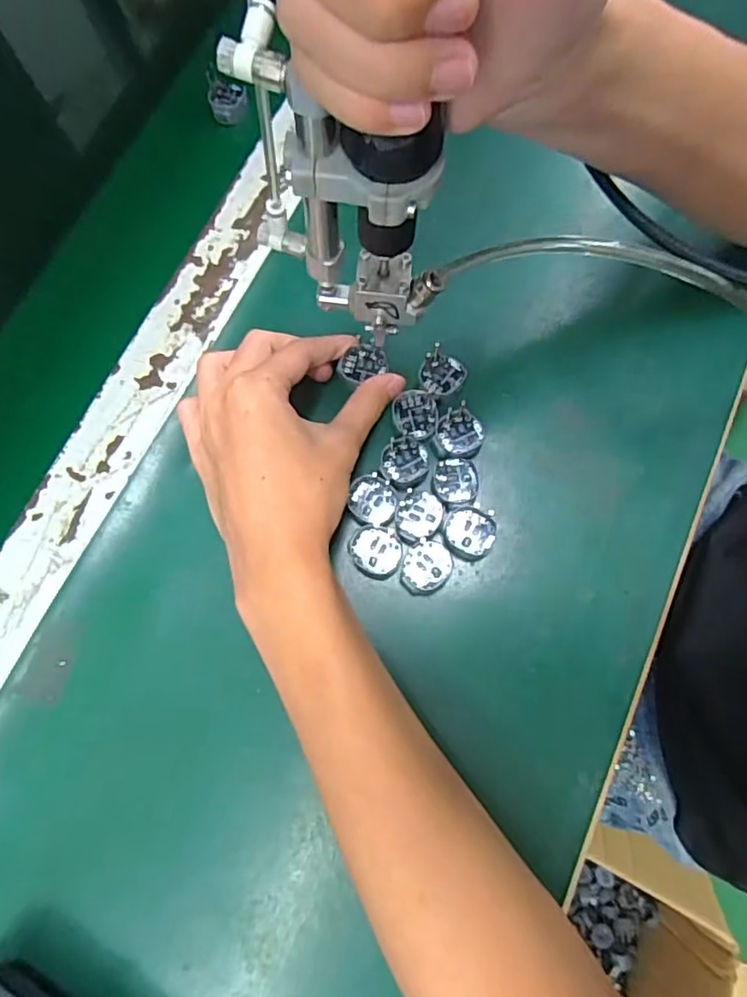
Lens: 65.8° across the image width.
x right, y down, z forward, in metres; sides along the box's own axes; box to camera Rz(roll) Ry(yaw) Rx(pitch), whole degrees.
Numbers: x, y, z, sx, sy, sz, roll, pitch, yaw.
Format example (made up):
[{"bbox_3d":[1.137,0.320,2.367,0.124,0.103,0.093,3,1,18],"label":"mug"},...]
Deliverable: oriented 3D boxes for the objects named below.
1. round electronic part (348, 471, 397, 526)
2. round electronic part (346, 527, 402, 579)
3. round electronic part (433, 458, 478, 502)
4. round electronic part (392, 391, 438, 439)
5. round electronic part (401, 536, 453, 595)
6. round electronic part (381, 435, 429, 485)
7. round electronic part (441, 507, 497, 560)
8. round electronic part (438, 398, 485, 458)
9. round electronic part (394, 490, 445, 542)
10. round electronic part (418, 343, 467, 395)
[{"bbox_3d":[0.000,0.000,0.313,0.025,0.004,0.026,-1,74,2],"label":"round electronic part"},{"bbox_3d":[0.001,0.028,0.307,0.027,0.004,0.027,-1,74,2],"label":"round electronic part"},{"bbox_3d":[0.045,-0.009,0.320,0.024,0.009,0.025,-1,74,2],"label":"round electronic part"},{"bbox_3d":[0.024,-0.048,0.325,0.024,0.004,0.028,0,74,2],"label":"round electronic part"},{"bbox_3d":[0.028,0.036,0.305,0.029,0.004,0.025,-38,76,-8],"label":"round electronic part"},{"bbox_3d":[0.018,-0.022,0.319,0.025,0.004,0.026,-1,74,2],"label":"round electronic part"},{"bbox_3d":[0.051,0.019,0.310,0.027,0.007,0.028,-1,74,2],"label":"round electronic part"},{"bbox_3d":[0.049,-0.037,0.322,0.026,0.004,0.027,-1,74,2],"label":"round electronic part"},{"bbox_3d":[0.025,0.010,0.311,0.025,0.004,0.028,5,74,4],"label":"round electronic part"},{"bbox_3d":[0.039,-0.073,0.331,0.026,0.004,0.027,-1,74,2],"label":"round electronic part"}]

